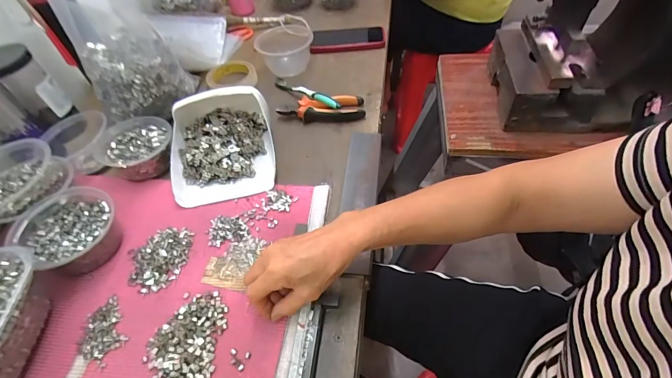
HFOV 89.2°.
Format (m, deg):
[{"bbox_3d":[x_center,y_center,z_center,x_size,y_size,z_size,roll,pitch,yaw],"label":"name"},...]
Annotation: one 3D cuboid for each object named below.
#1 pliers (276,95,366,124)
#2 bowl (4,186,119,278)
[{"bbox_3d":[-0.026,-0.143,0.604,0.148,0.025,0.052,1,52,5],"label":"pliers"},{"bbox_3d":[-0.338,0.054,0.442,0.119,0.059,0.105,23,57,21],"label":"bowl"}]

